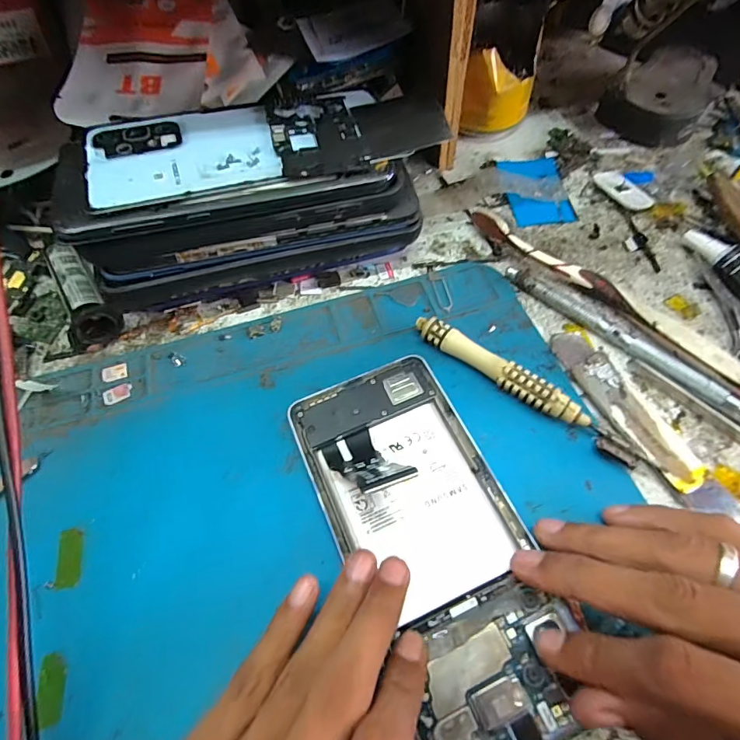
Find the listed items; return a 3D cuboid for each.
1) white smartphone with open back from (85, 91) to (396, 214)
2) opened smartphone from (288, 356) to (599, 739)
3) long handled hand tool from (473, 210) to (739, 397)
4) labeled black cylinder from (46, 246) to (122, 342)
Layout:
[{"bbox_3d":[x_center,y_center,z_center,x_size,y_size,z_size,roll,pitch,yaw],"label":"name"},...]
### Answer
[{"bbox_3d":[-0.064,-0.112,0.214,0.138,0.010,0.072,-13,60,-4],"label":"white smartphone with open back"},{"bbox_3d":[0.025,0.067,0.180,0.071,0.008,0.156,-20,61,-8],"label":"opened smartphone"},{"bbox_3d":[0.130,-0.042,0.237,0.025,0.017,0.174,-38,65,-18],"label":"long handled hand tool"},{"bbox_3d":[-0.162,-0.041,0.247,0.022,0.023,0.067,-35,64,-16],"label":"labeled black cylinder"}]

